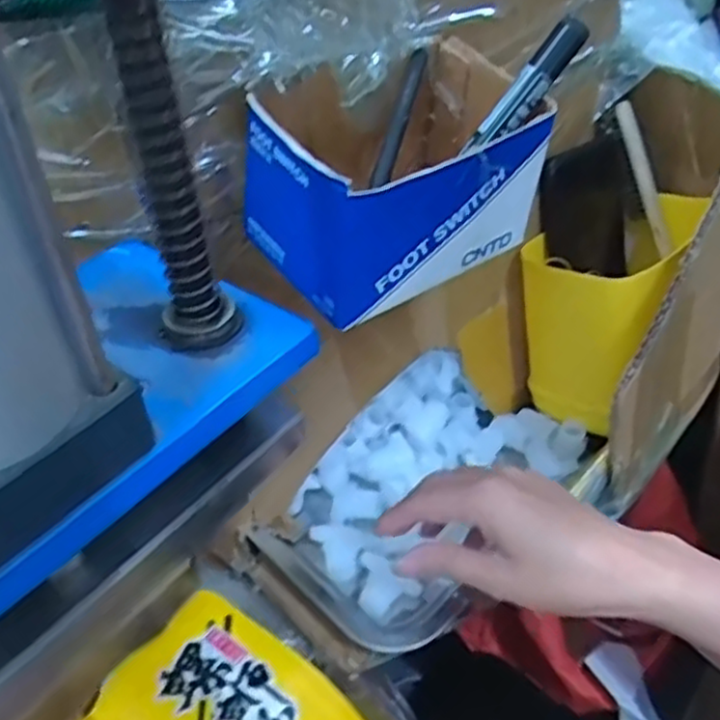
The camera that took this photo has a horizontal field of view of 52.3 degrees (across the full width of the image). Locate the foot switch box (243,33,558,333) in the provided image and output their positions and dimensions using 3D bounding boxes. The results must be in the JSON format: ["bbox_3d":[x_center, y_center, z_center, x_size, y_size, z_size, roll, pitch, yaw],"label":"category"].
[{"bbox_3d":[0.017,-0.086,0.340,0.123,0.074,0.090,-29,48,-27],"label":"foot switch box"}]

